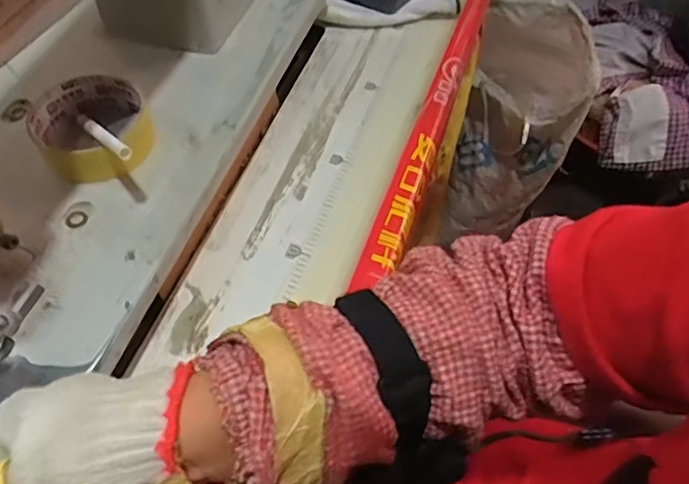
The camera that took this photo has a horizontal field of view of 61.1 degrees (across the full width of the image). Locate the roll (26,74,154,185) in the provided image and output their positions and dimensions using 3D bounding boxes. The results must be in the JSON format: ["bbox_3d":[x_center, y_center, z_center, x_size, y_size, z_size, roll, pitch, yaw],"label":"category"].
[{"bbox_3d":[-0.180,-0.081,0.417,0.079,0.029,0.080,1,55,-1],"label":"roll"}]

